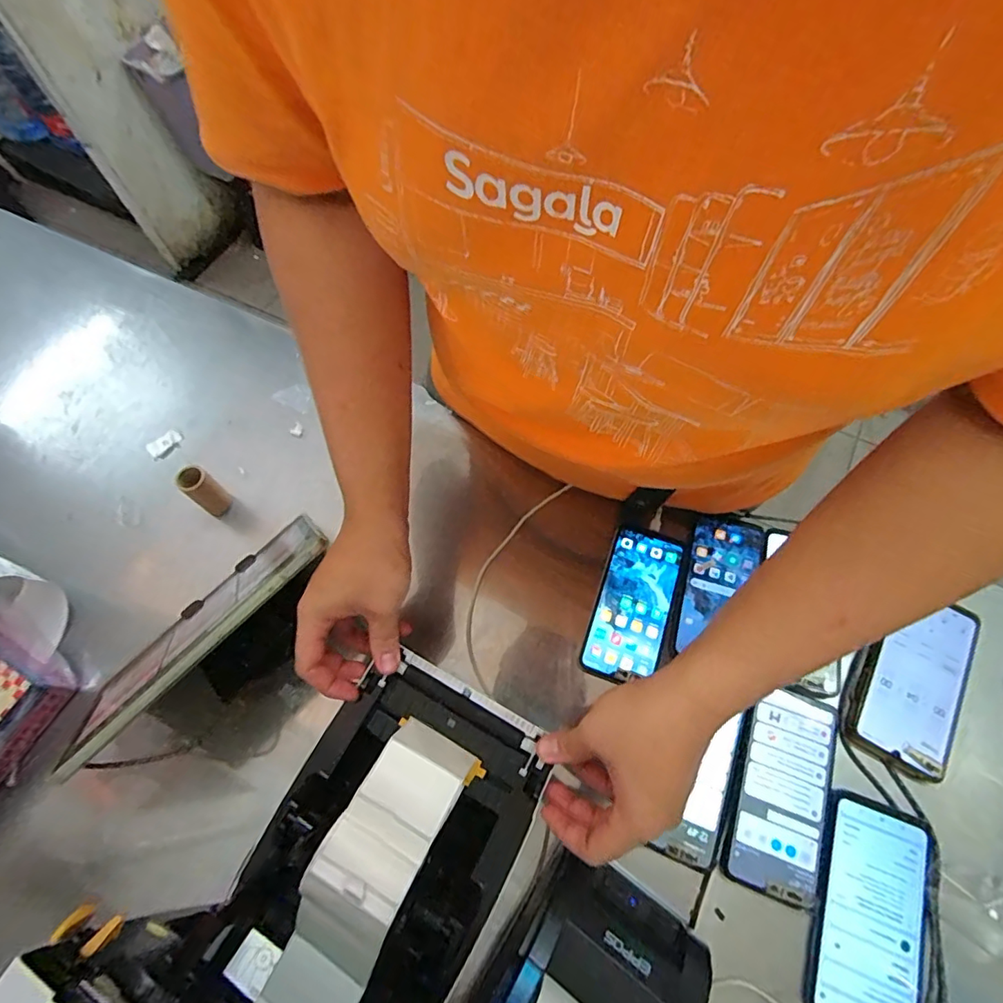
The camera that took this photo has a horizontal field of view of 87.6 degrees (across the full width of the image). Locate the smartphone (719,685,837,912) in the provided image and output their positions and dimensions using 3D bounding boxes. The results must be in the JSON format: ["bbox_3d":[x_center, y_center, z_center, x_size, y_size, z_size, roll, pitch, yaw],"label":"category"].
[{"bbox_3d":[0.243,0.250,0.456,0.071,0.011,0.162,19,66,11],"label":"smartphone"}]

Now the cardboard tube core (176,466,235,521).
[{"bbox_3d":[-0.330,-0.011,0.582,0.025,0.066,0.029,28,68,14],"label":"cardboard tube core"}]

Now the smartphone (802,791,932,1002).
[{"bbox_3d":[0.292,0.324,0.413,0.076,0.009,0.158,20,66,11],"label":"smartphone"}]

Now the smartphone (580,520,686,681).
[{"bbox_3d":[0.134,0.103,0.538,0.072,0.012,0.161,20,66,11],"label":"smartphone"}]

